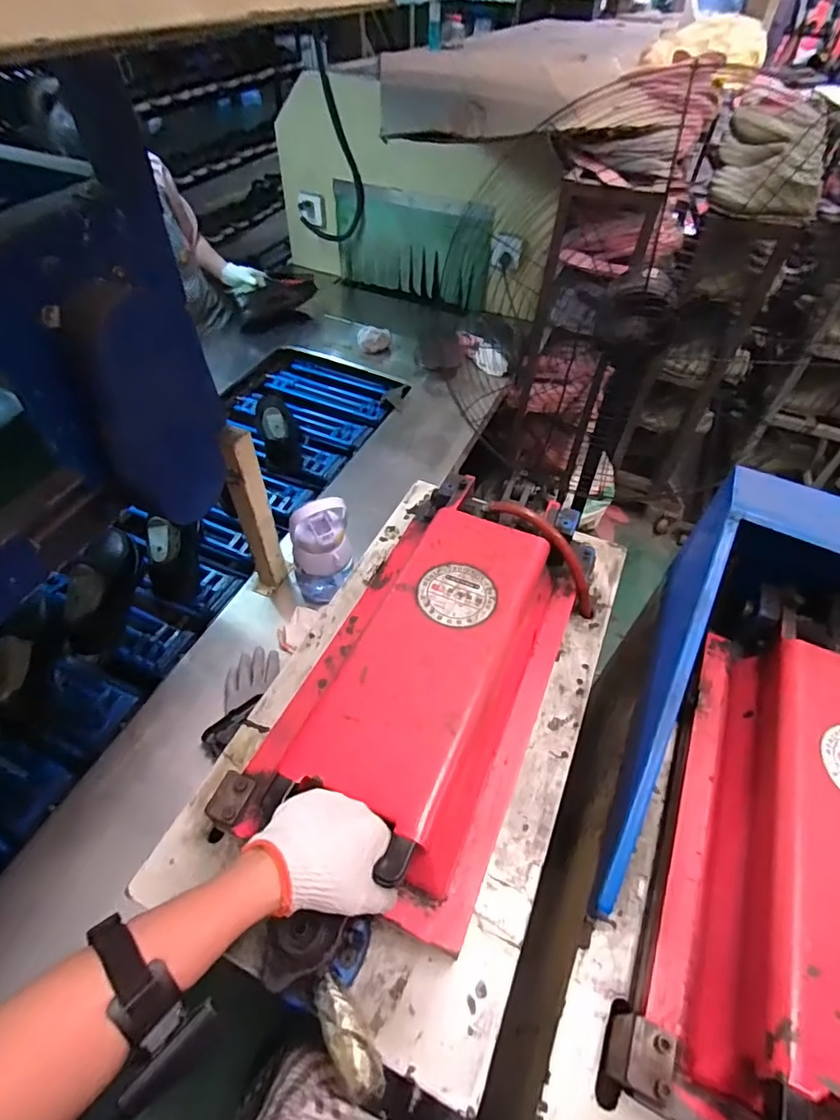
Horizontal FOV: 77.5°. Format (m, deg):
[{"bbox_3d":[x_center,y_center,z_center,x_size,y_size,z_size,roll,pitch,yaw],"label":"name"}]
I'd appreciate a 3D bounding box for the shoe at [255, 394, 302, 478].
[{"bbox_3d":[-0.349,-0.325,1.286,0.085,0.111,0.262,-13,52,-12],"label":"shoe"}]

